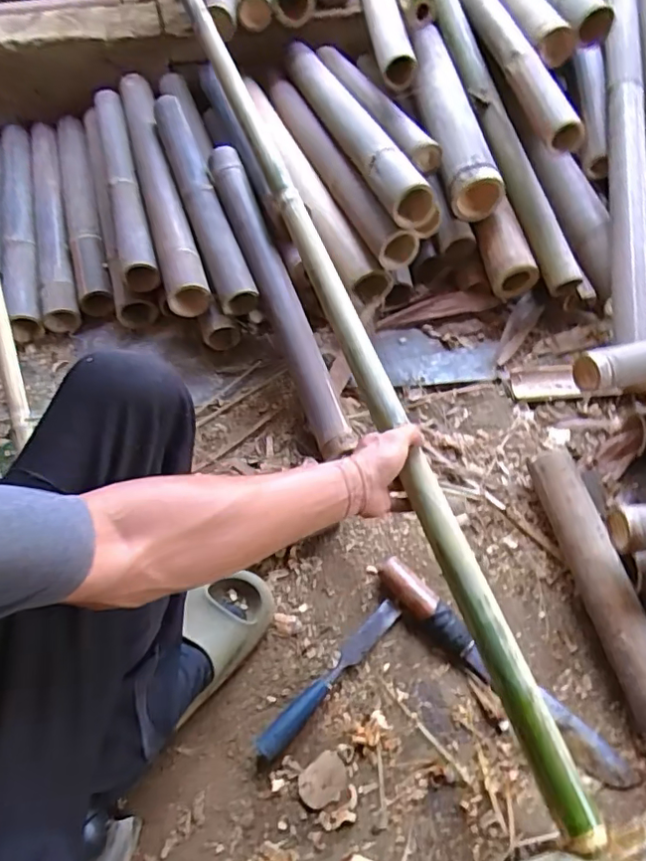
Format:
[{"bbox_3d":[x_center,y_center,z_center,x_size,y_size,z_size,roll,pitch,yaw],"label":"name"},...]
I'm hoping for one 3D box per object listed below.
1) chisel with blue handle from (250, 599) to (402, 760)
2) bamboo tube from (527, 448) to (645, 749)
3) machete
[{"bbox_3d":[0.010,0.292,0.667,0.028,0.020,0.226,39,66,24],"label":"chisel with blue handle"},{"bbox_3d":[0.338,0.187,0.673,0.055,0.066,0.347,-11,57,-5],"label":"bamboo tube"},{"bbox_3d":[0.202,0.276,0.659,0.340,0.037,0.041,37,66,23],"label":"machete"}]

